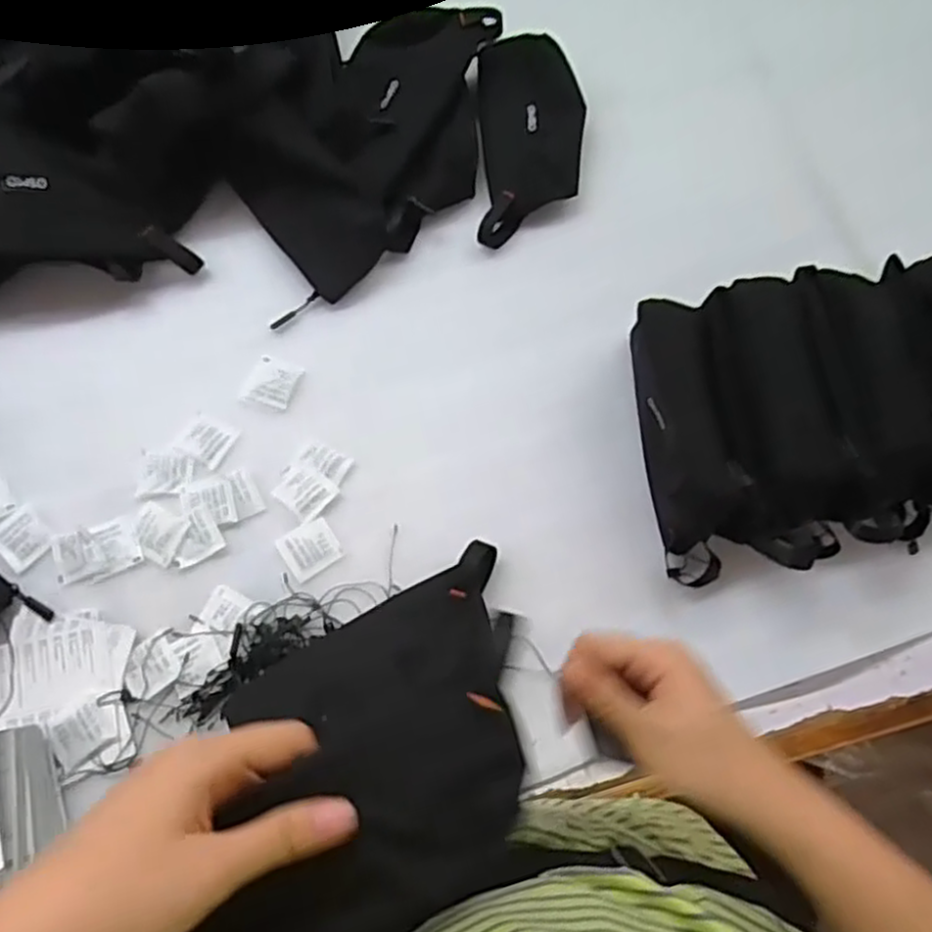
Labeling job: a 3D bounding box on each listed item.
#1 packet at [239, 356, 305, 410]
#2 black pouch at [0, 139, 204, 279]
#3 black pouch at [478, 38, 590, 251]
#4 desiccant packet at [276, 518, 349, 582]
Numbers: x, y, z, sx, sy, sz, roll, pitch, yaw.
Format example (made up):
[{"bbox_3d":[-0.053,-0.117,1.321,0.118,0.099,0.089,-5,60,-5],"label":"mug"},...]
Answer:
[{"bbox_3d":[-0.161,-0.069,0.605,0.042,0.004,0.042,22,73,5],"label":"packet"},{"bbox_3d":[-0.335,-0.209,0.593,0.214,0.048,0.093,7,71,-21],"label":"black pouch"},{"bbox_3d":[0.060,-0.302,0.672,0.094,0.032,0.203,0,73,-2],"label":"black pouch"},{"bbox_3d":[-0.119,0.063,0.559,0.040,0.004,0.038,-33,76,-11],"label":"desiccant packet"}]

